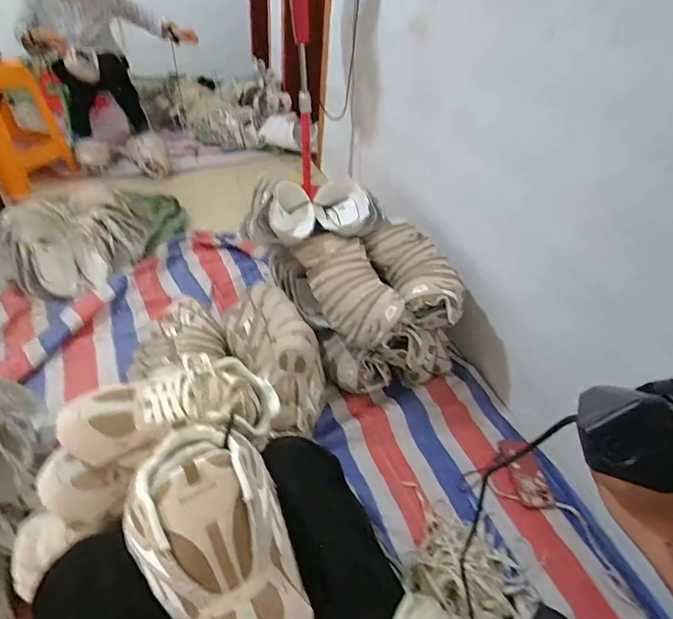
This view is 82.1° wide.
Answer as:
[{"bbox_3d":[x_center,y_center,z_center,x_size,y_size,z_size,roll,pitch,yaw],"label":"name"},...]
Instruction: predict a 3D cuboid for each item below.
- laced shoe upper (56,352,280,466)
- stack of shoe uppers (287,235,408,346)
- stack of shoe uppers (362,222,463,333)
[{"bbox_3d":[-0.204,0.130,0.499,0.255,0.075,0.114,-12,44,-21],"label":"laced shoe upper"},{"bbox_3d":[0.031,-0.066,0.971,0.159,0.120,0.345,-13,45,-22],"label":"stack of shoe uppers"},{"bbox_3d":[0.202,-0.087,1.017,0.154,0.127,0.331,-11,44,-20],"label":"stack of shoe uppers"}]

